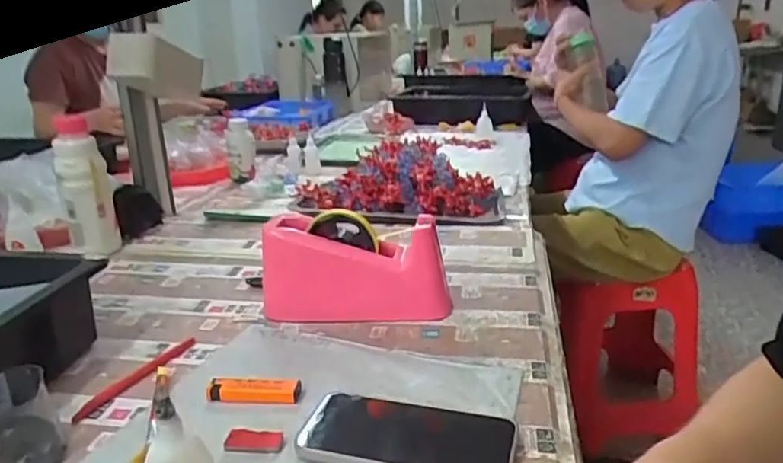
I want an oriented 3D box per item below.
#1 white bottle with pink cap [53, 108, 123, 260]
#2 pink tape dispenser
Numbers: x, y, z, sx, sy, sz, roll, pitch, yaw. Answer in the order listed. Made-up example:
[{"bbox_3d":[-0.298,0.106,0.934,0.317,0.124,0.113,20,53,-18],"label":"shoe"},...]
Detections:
[{"bbox_3d":[-0.450,-0.064,0.878,0.065,0.207,0.068,-12,21,-23],"label":"white bottle with pink cap"},{"bbox_3d":[-0.042,0.041,0.668,0.208,0.108,0.056,-3,19,3],"label":"pink tape dispenser"}]

